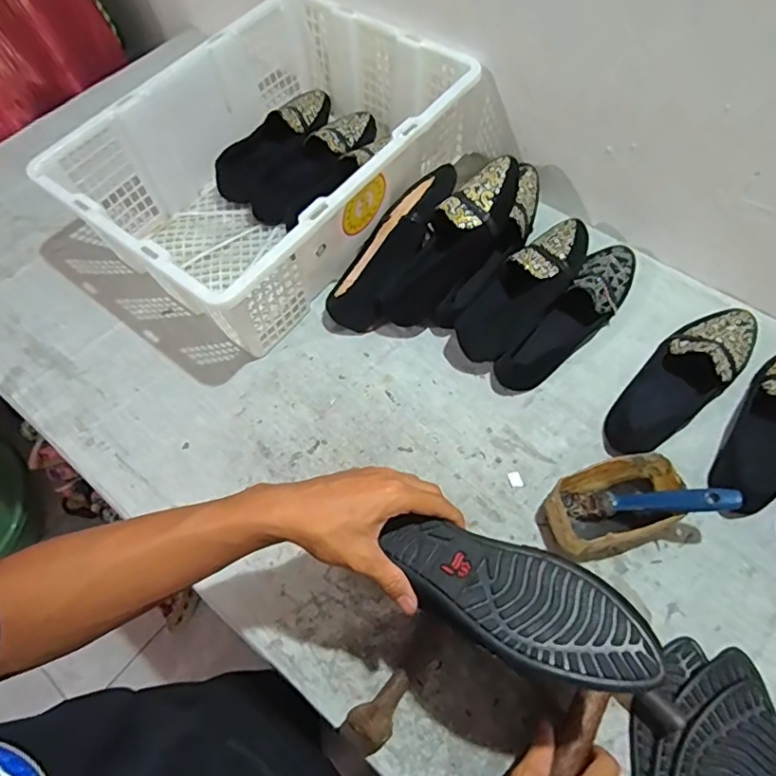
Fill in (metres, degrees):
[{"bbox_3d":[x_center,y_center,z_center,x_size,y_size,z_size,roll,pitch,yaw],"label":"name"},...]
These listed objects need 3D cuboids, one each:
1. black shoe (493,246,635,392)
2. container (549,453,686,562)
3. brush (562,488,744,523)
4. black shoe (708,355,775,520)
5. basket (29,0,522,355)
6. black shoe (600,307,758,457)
[{"bbox_3d":[0.231,-0.092,0.691,0.065,0.055,0.243,38,71,21],"label":"black shoe"},{"bbox_3d":[0.229,0.122,0.575,0.132,0.061,0.078,-16,63,-5],"label":"container"},{"bbox_3d":[0.255,0.114,0.551,0.157,0.011,0.028,-10,58,30],"label":"brush"},{"bbox_3d":[0.431,0.034,0.611,0.076,0.057,0.231,32,69,18],"label":"black shoe"},{"bbox_3d":[-0.141,-0.302,0.762,0.371,0.164,0.486,33,69,19],"label":"basket"},{"bbox_3d":[0.338,-0.016,0.644,0.247,0.055,0.084,-37,66,-15],"label":"black shoe"}]

